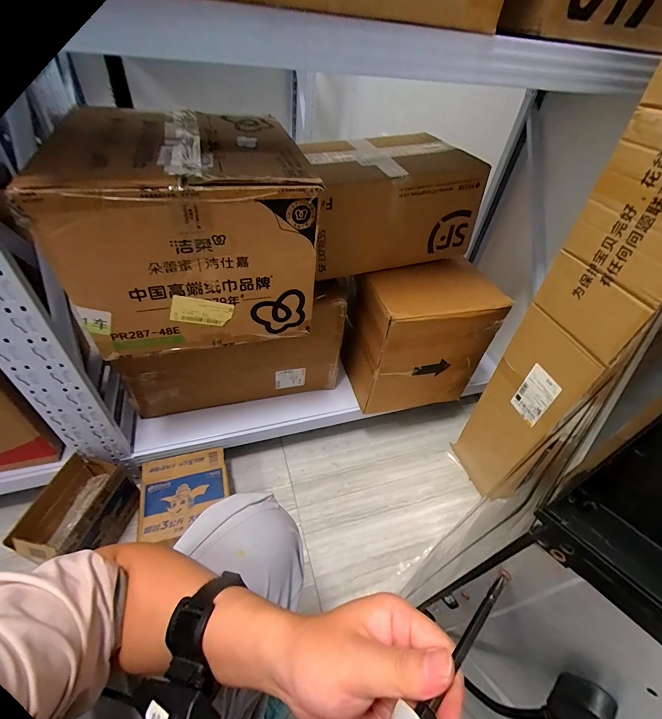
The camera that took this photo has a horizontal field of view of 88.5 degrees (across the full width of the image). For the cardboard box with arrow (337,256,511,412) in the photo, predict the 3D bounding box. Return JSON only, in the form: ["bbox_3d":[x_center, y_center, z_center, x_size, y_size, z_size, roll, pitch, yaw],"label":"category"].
[{"bbox_3d":[0.223,-0.058,0.914,0.301,0.347,0.215,-8,47,-14],"label":"cardboard box with arrow"}]

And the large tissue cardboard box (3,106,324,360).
[{"bbox_3d":[-0.266,-0.240,0.643,0.402,0.290,0.328,-9,47,-16],"label":"large tissue cardboard box"}]

